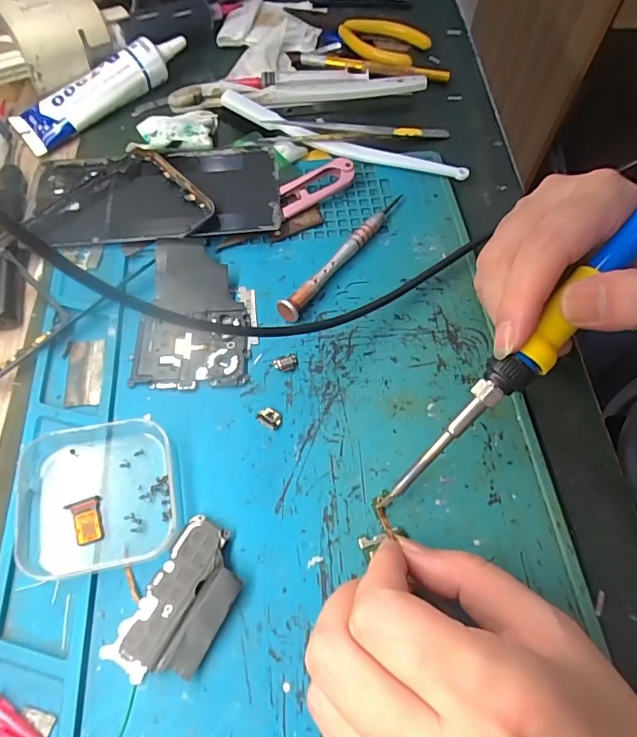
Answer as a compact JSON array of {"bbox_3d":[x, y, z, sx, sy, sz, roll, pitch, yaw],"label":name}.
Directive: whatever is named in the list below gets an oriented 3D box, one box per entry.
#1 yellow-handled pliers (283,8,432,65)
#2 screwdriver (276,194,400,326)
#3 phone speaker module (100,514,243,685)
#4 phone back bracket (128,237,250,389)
[{"bbox_3d":[0.029,-0.286,0.397,0.128,0.005,0.051,33,67,15],"label":"yellow-handled pliers"},{"bbox_3d":[0.017,-0.068,0.278,0.011,0.012,0.113,36,67,16],"label":"screwdriver"},{"bbox_3d":[-0.055,0.096,0.195,0.035,0.008,0.061,27,65,12],"label":"phone speaker module"},{"bbox_3d":[-0.069,-0.033,0.259,0.059,0.014,0.090,-1,63,-2],"label":"phone back bracket"}]

